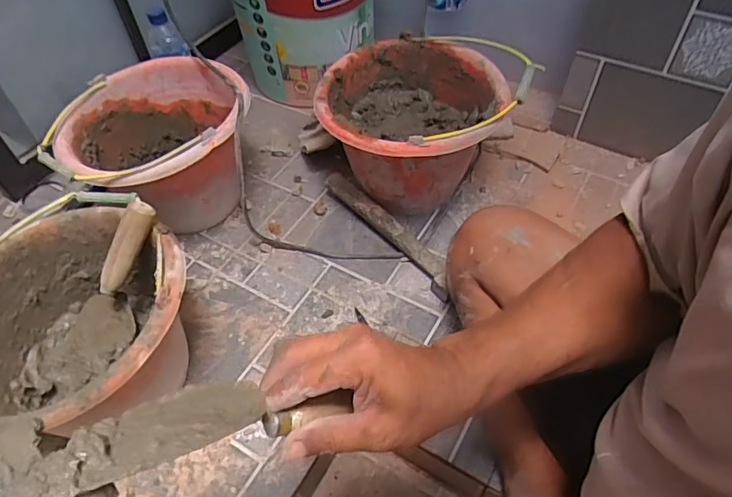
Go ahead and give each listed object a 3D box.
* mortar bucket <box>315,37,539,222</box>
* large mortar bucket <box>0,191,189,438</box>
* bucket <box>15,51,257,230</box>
[{"bbox_3d":[0.086,-0.190,0.859,0.290,0.200,0.285,-1,51,2],"label":"mortar bucket"},{"bbox_3d":[-0.345,0.099,0.639,0.268,0.181,0.283,-1,51,2],"label":"large mortar bucket"},{"bbox_3d":[-0.326,-0.151,0.864,0.278,0.199,0.278,-1,51,2],"label":"bucket"}]

